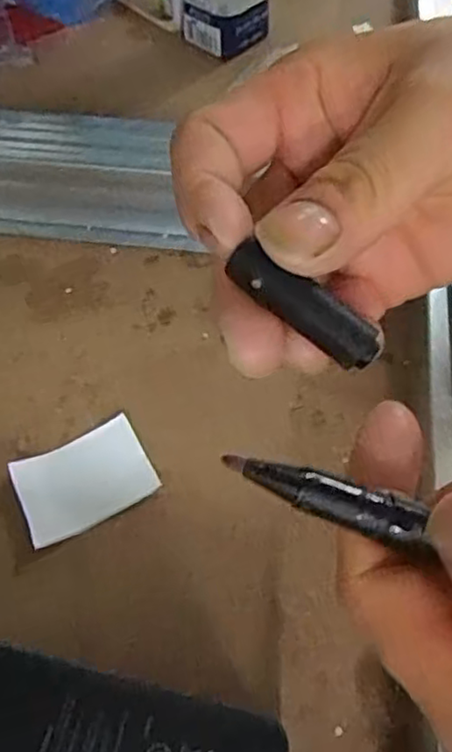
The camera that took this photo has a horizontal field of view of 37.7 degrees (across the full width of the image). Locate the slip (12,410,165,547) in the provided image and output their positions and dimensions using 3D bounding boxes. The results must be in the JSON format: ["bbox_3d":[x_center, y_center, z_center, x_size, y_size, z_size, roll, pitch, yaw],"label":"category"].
[{"bbox_3d":[-0.057,0.041,0.267,0.051,0.005,0.038,-23,58,-14],"label":"slip"}]

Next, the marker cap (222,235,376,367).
[{"bbox_3d":[0.019,-0.017,0.157,0.039,0.009,0.011,37,65,5],"label":"marker cap"}]

